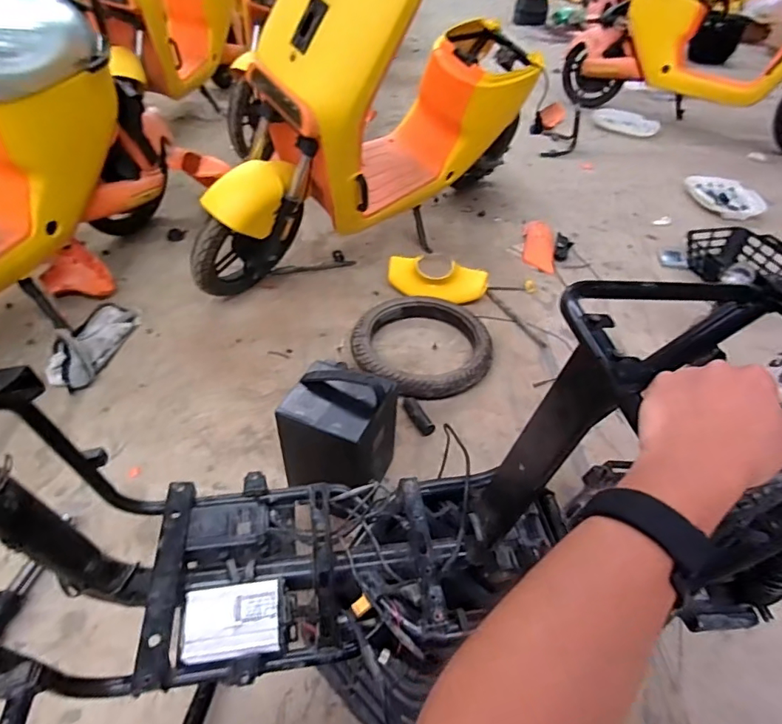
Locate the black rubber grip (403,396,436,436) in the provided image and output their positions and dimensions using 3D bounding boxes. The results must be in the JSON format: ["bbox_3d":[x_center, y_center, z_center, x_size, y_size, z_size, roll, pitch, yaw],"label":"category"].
[{"bbox_3d":[0.062,0.126,1.117,0.033,0.033,0.108,-18,49,-22],"label":"black rubber grip"}]

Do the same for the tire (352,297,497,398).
[{"bbox_3d":[0.082,-0.044,1.278,0.367,0.072,0.346,1,44,-4],"label":"tire"}]

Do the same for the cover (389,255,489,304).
[{"bbox_3d":[0.136,-0.244,1.412,0.287,0.098,0.090,8,44,3],"label":"cover"}]

